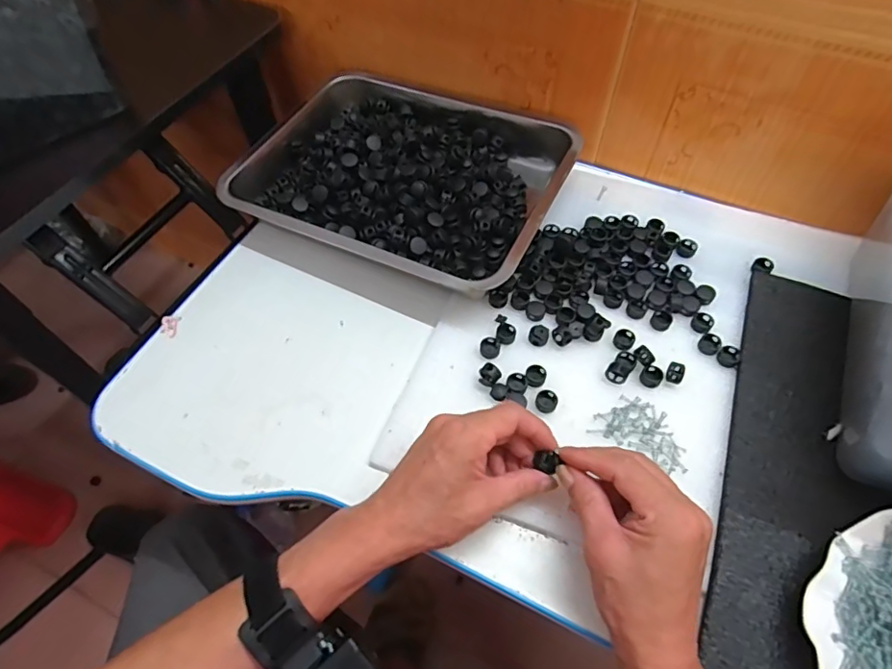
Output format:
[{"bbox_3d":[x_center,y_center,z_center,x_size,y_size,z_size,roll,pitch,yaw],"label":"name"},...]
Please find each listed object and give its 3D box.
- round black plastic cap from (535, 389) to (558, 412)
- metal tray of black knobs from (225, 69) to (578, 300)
[{"bbox_3d":[0.081,0.053,0.427,0.016,0.005,0.018,31,63,19],"label":"round black plastic cap"},{"bbox_3d":[-0.037,-0.175,0.553,0.315,0.049,0.263,25,61,16],"label":"metal tray of black knobs"}]

